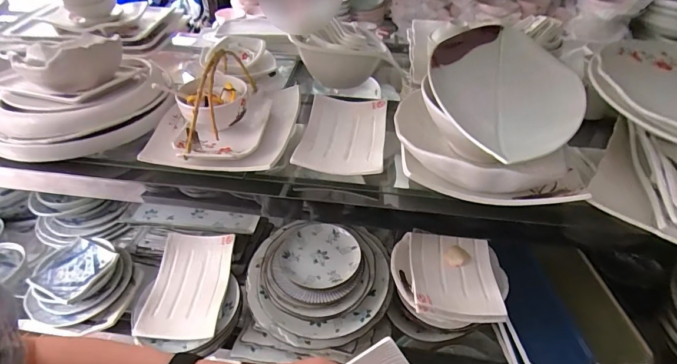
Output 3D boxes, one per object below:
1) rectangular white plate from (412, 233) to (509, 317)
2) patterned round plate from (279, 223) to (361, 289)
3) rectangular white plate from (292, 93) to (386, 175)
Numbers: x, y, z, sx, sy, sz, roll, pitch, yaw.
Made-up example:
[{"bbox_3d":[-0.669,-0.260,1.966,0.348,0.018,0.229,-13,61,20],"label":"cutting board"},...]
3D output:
[{"bbox_3d":[0.197,0.154,0.652,0.135,0.031,0.156,3,43,2],"label":"rectangular white plate"},{"bbox_3d":[-0.034,0.136,0.705,0.146,0.023,0.132,0,43,-2],"label":"patterned round plate"},{"bbox_3d":[0.009,-0.087,0.677,0.144,0.030,0.221,6,43,5],"label":"rectangular white plate"}]

